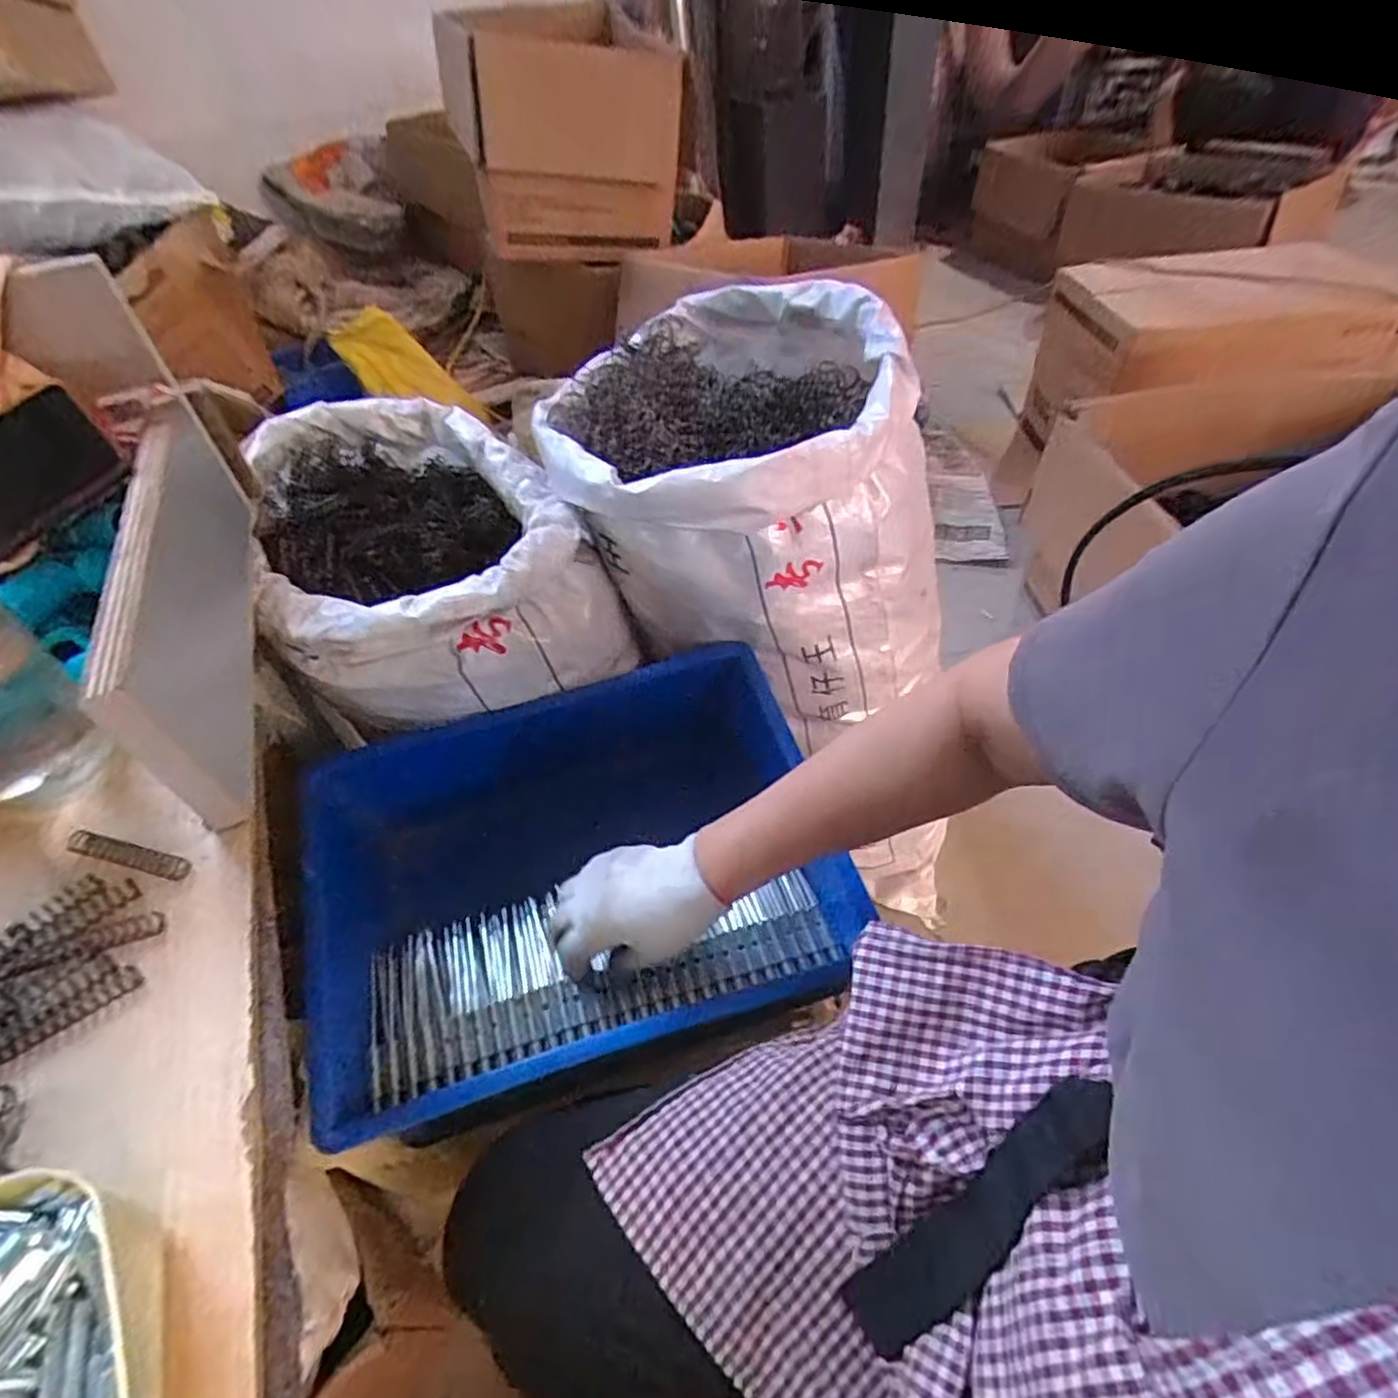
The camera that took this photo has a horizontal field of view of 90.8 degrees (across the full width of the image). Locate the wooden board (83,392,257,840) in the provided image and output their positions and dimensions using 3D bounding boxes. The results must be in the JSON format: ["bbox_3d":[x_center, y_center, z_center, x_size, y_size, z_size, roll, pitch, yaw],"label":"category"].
[{"bbox_3d":[-0.346,-0.088,0.468,0.028,0.120,0.388,-23,48,-15],"label":"wooden board"}]

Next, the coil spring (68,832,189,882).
[{"bbox_3d":[-0.312,0.084,0.376,0.075,0.010,0.014,7,48,13],"label":"coil spring"}]

